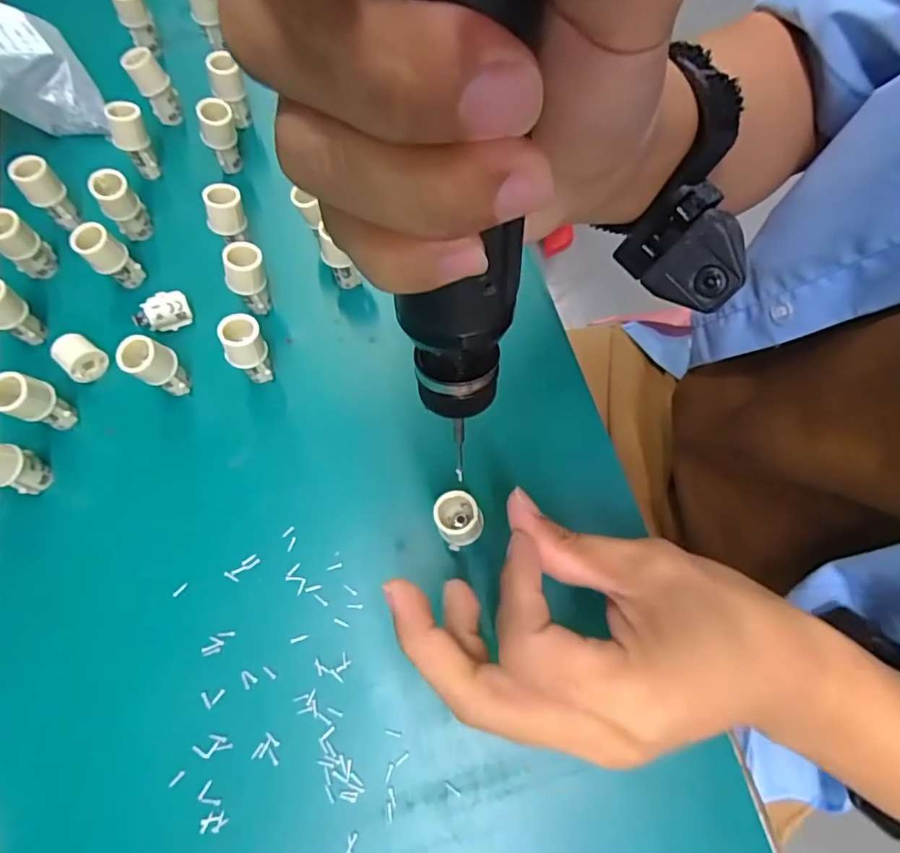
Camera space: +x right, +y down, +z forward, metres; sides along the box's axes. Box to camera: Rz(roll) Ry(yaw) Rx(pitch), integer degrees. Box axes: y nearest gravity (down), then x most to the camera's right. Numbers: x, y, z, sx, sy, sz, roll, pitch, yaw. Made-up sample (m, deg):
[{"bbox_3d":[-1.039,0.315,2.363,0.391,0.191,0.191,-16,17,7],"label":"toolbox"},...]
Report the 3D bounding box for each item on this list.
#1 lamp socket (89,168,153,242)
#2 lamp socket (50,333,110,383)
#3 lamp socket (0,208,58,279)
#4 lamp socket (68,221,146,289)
[{"bbox_3d":[-0.184,-0.123,0.322,0.019,0.046,0.016,-34,72,-12],"label":"lamp socket"},{"bbox_3d":[-0.196,-0.036,0.301,0.020,0.021,0.019,39,74,15],"label":"lamp socket"},{"bbox_3d":[-0.238,-0.100,0.318,0.016,0.047,0.020,42,75,15],"label":"lamp socket"},{"bbox_3d":[-0.186,-0.091,0.310,0.017,0.042,0.019,42,75,15],"label":"lamp socket"}]

